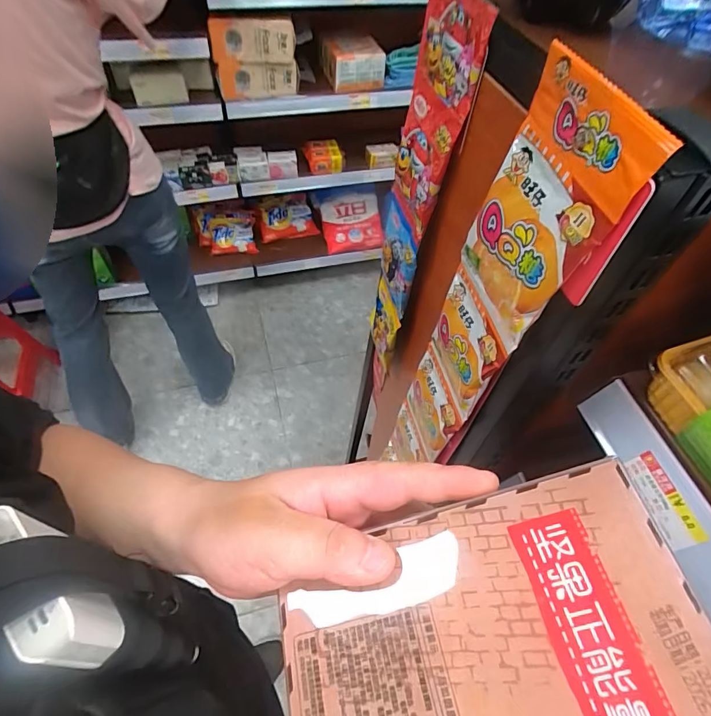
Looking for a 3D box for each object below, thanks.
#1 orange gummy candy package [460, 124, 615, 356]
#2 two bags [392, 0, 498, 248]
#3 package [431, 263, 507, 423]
[{"bbox_3d":[0.100,-0.067,0.272,0.015,0.106,0.081,-14,57,-13],"label":"orange gummy candy package"},{"bbox_3d":[0.061,-0.189,0.351,0.026,0.173,0.081,-5,56,-8],"label":"two bags"},{"bbox_3d":[0.087,-0.010,0.362,0.011,0.098,0.084,-11,57,-12],"label":"package"}]

